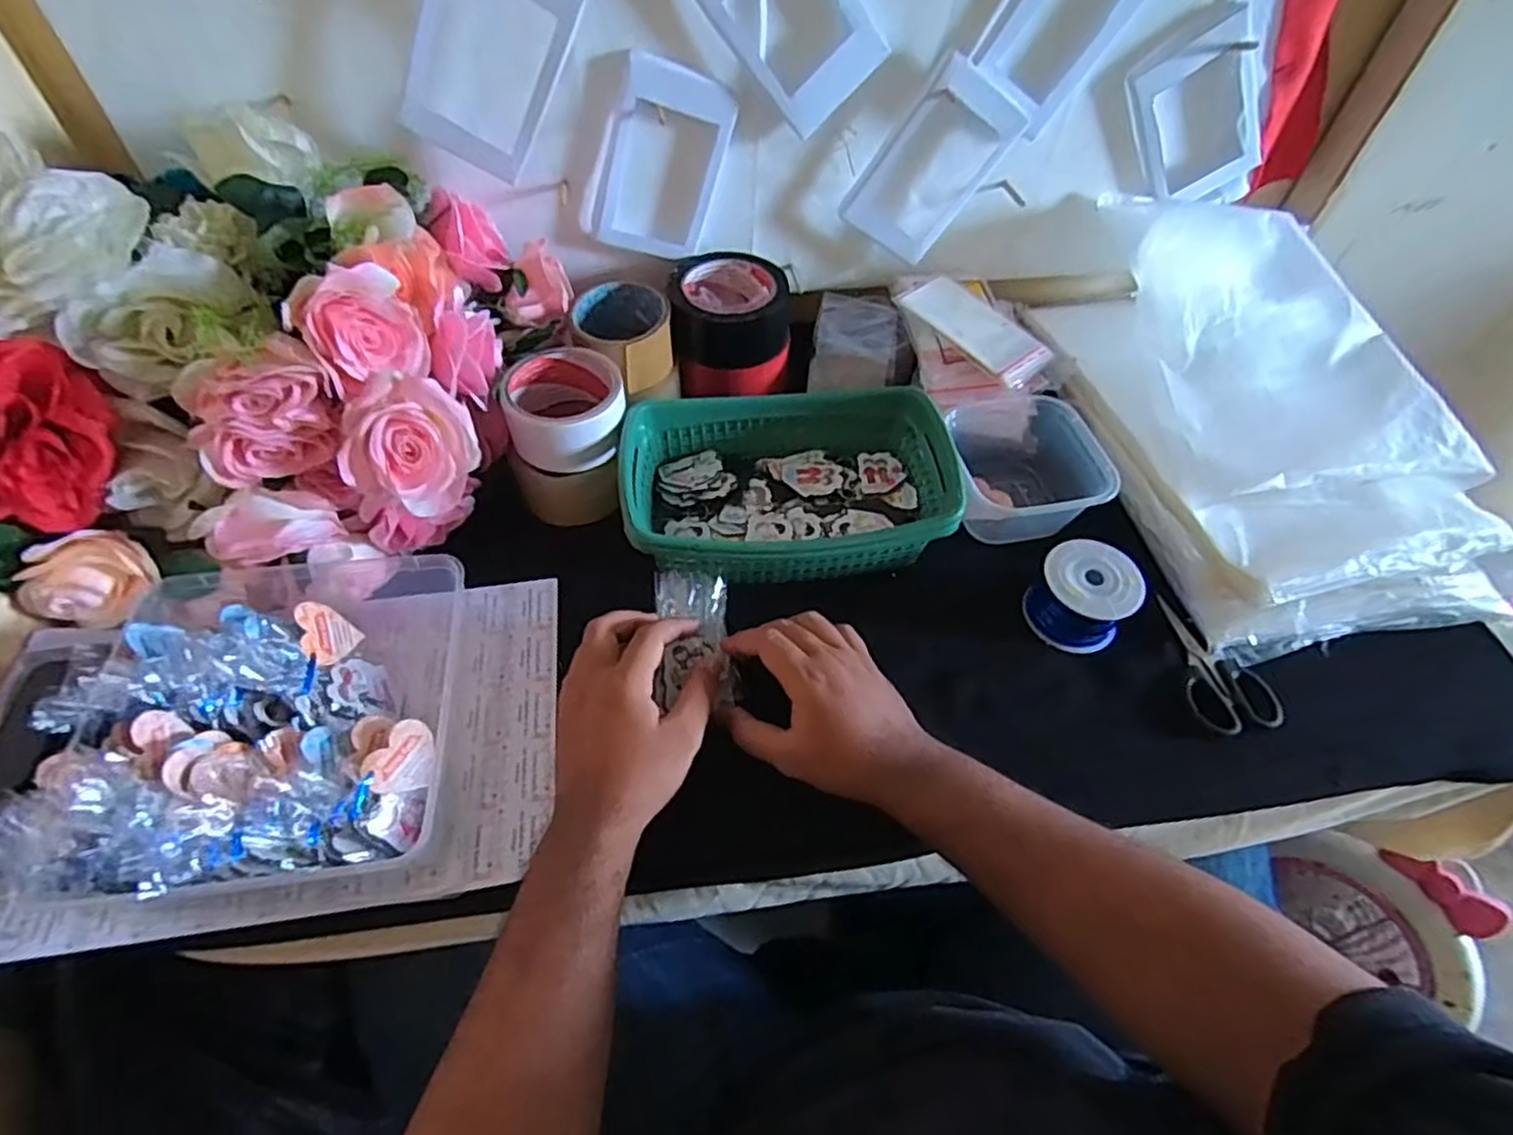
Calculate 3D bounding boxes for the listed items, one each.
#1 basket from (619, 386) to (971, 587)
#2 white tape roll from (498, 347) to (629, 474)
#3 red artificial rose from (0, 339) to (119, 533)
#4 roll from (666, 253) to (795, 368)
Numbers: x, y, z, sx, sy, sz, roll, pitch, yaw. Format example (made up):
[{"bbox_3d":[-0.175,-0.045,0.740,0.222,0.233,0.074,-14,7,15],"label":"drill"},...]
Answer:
[{"bbox_3d":[0.024,-0.067,0.549,0.241,0.070,0.144,-5,54,-6],"label":"basket"},{"bbox_3d":[-0.147,-0.124,0.548,0.087,0.052,0.084,1,53,-2],"label":"white tape roll"},{"bbox_3d":[-0.430,-0.076,0.416,0.090,0.094,0.059,-9,54,-9],"label":"red artificial rose"},{"bbox_3d":[-0.023,-0.223,0.628,0.102,0.062,0.102,1,53,-2],"label":"roll"}]

